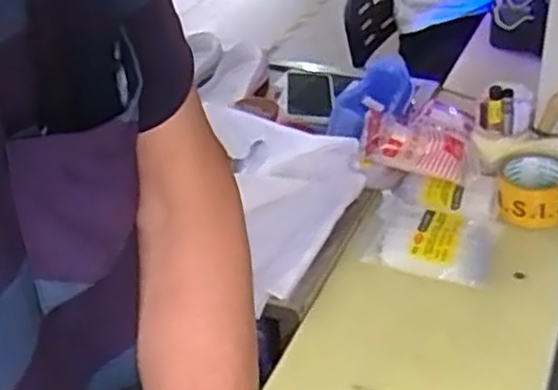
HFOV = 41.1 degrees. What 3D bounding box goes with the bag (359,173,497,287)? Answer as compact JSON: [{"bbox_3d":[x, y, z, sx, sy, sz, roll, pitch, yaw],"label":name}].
[{"bbox_3d":[0.193,0.037,0.933,0.147,0.035,0.170,9,37,16],"label":"bag"}]

